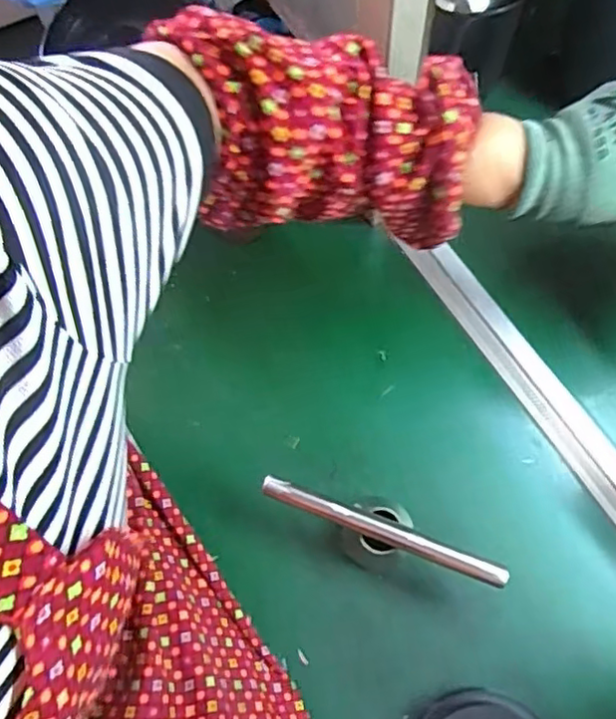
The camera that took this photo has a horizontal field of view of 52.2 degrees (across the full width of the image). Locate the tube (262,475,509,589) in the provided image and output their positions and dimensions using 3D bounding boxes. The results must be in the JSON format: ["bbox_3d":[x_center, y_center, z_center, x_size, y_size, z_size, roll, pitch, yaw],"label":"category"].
[{"bbox_3d":[0.058,0.135,0.499,0.198,0.012,0.020,20,74,8],"label":"tube"}]

